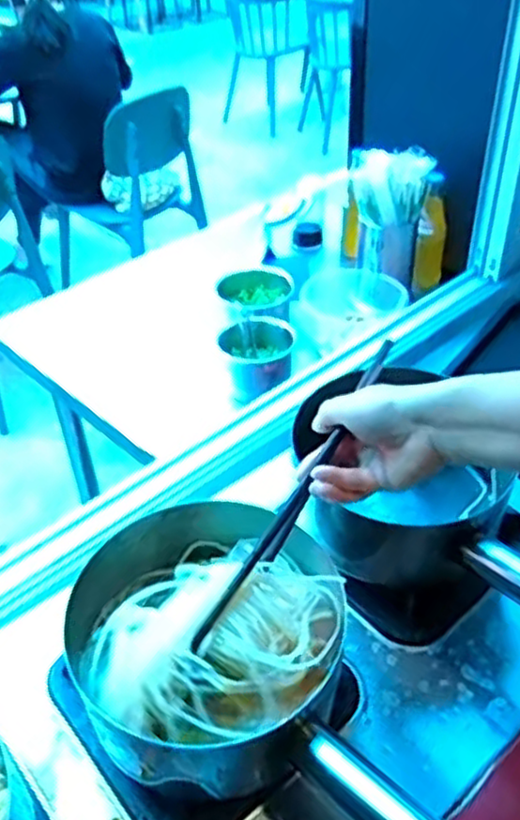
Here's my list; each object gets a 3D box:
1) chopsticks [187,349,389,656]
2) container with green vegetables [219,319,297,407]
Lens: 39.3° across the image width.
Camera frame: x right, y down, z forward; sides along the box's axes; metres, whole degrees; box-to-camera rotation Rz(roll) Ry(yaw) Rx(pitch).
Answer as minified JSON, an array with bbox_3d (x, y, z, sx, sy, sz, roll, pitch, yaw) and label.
[{"bbox_3d":[0.029,0.053,0.492,0.009,0.022,0.244,25,71,29],"label":"chopsticks"},{"bbox_3d":[-0.006,-0.077,1.090,0.104,0.079,0.111,18,44,22],"label":"container with green vegetables"}]

